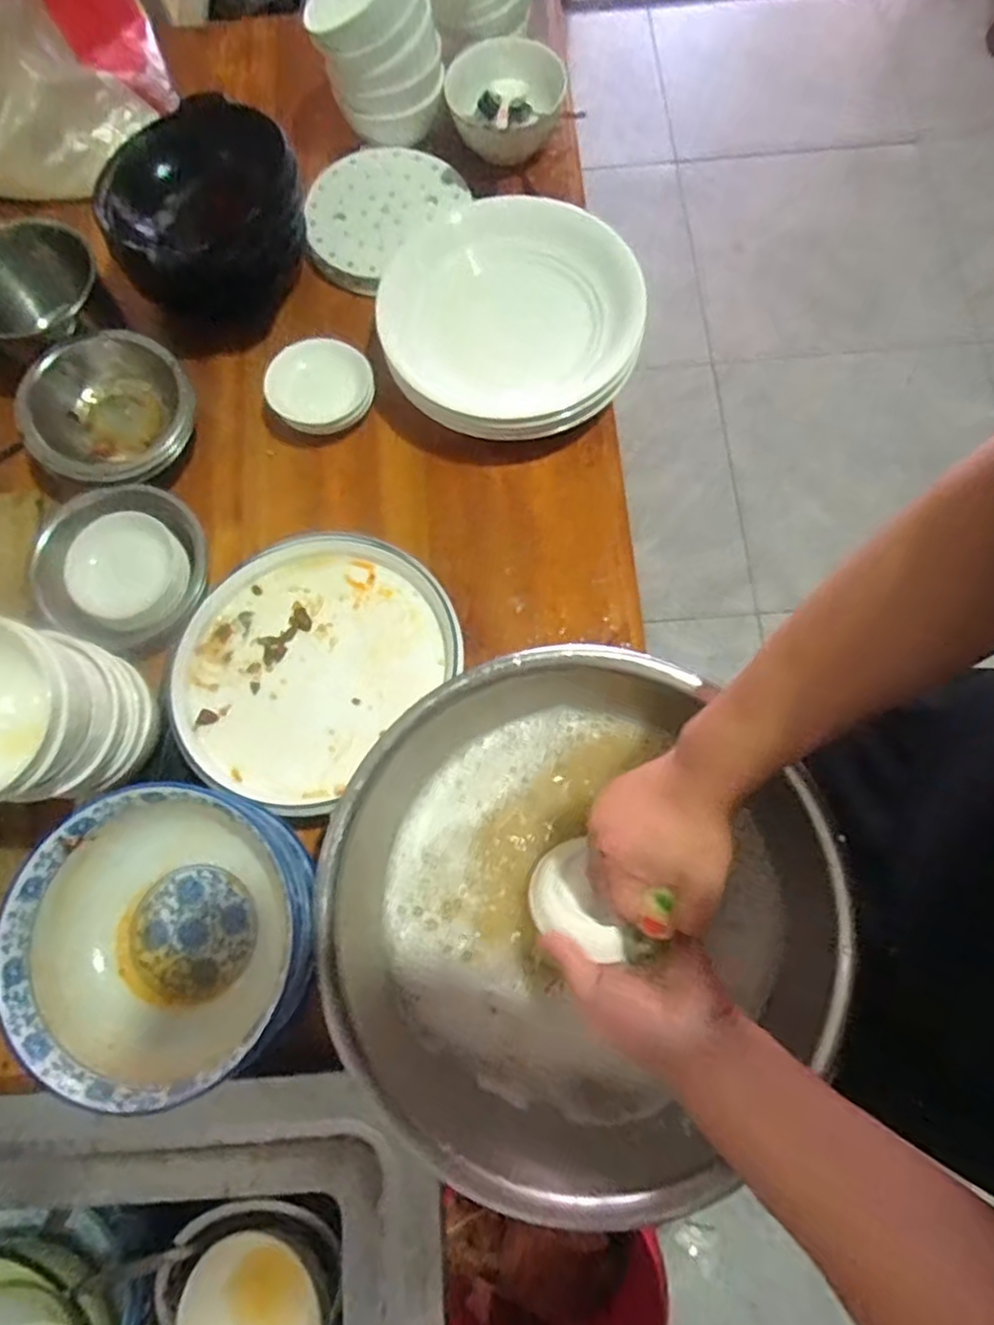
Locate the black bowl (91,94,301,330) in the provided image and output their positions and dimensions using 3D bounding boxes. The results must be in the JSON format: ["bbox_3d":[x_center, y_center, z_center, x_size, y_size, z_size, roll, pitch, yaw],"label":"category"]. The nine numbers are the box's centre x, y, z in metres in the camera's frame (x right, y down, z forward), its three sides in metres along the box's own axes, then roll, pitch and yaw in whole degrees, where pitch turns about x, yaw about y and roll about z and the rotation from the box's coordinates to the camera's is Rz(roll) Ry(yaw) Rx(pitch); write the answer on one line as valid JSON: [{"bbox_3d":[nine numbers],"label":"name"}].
[{"bbox_3d":[-0.285,-0.436,0.698,0.178,0.121,0.204,-7,74,-1],"label":"black bowl"}]

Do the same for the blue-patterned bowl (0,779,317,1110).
[{"bbox_3d":[-0.227,0.193,0.495,0.195,0.091,0.191,0,74,1],"label":"blue-patterned bowl"}]

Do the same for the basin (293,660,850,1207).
[{"bbox_3d":[0.062,0.177,0.512,0.358,0.093,0.351,0,74,1],"label":"basin"}]

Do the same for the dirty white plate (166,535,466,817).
[{"bbox_3d":[-0.163,-0.007,0.600,0.227,0.032,0.249,39,78,11],"label":"dirty white plate"}]

